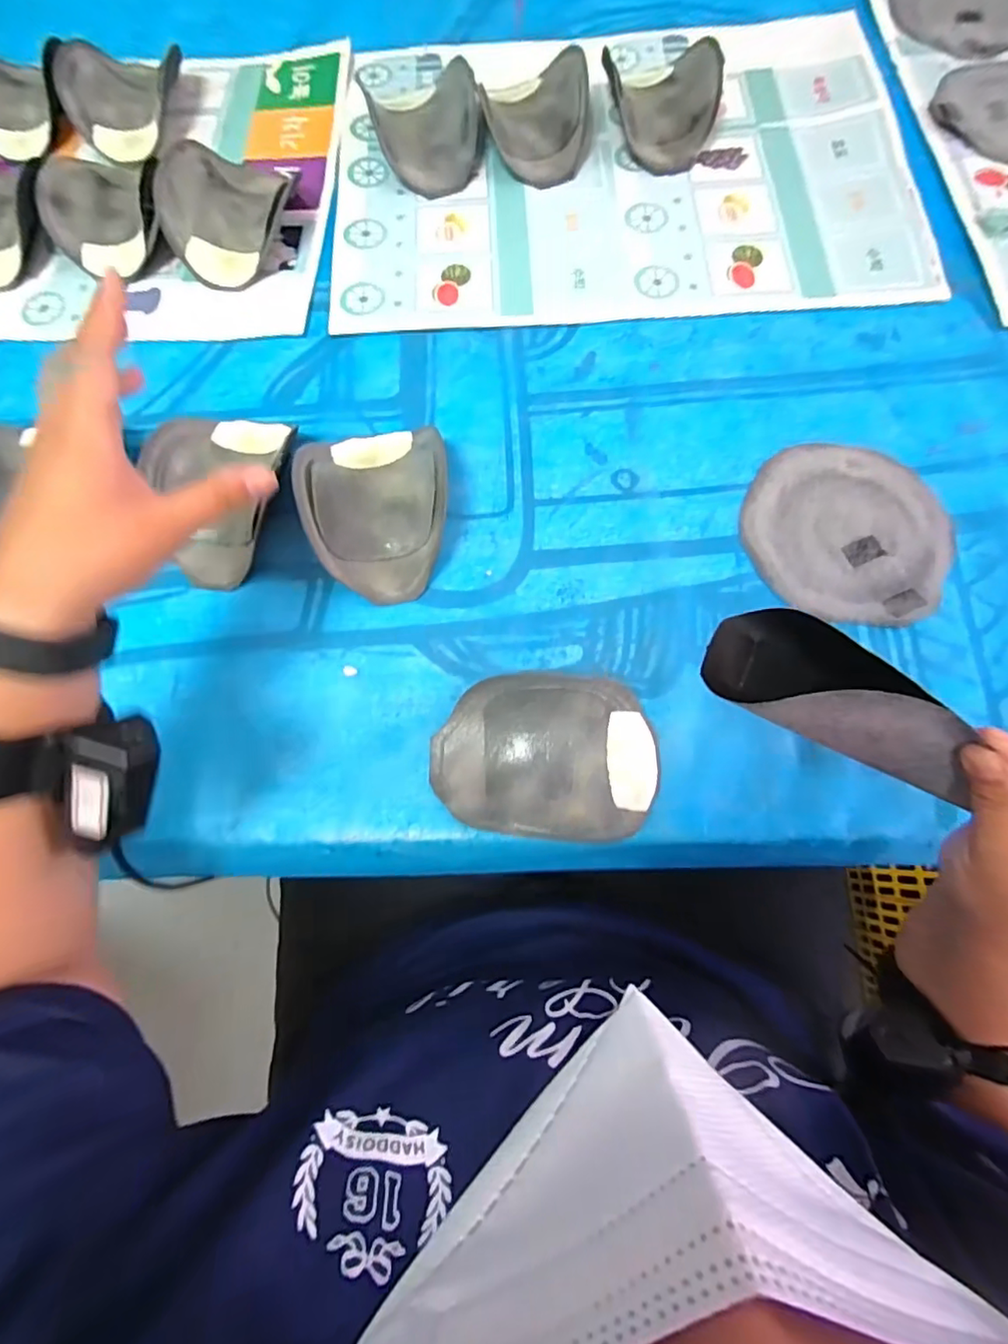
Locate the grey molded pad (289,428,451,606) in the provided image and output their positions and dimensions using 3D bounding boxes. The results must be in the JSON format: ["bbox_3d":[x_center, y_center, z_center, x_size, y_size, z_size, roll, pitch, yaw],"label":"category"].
[{"bbox_3d":[-0.090,-0.123,0.416,0.103,0.045,0.133,-15,71,-3],"label":"grey molded pad"}]

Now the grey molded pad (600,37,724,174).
[{"bbox_3d":[0.149,-0.536,0.533,0.099,0.043,0.122,-5,71,1],"label":"grey molded pad"}]

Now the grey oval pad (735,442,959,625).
[{"bbox_3d":[0.254,-0.105,0.419,0.145,0.007,0.142,23,74,10],"label":"grey oval pad"}]

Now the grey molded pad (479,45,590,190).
[{"bbox_3d":[0.029,-0.535,0.540,0.099,0.044,0.147,-5,71,1],"label":"grey molded pad"}]

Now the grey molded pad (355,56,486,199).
[{"bbox_3d":[-0.075,-0.529,0.538,0.103,0.044,0.155,-14,71,-2],"label":"grey molded pad"}]

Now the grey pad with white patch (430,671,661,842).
[{"bbox_3d":[0.027,0.055,0.362,0.145,0.045,0.097,3,71,4],"label":"grey pad with white patch"}]

